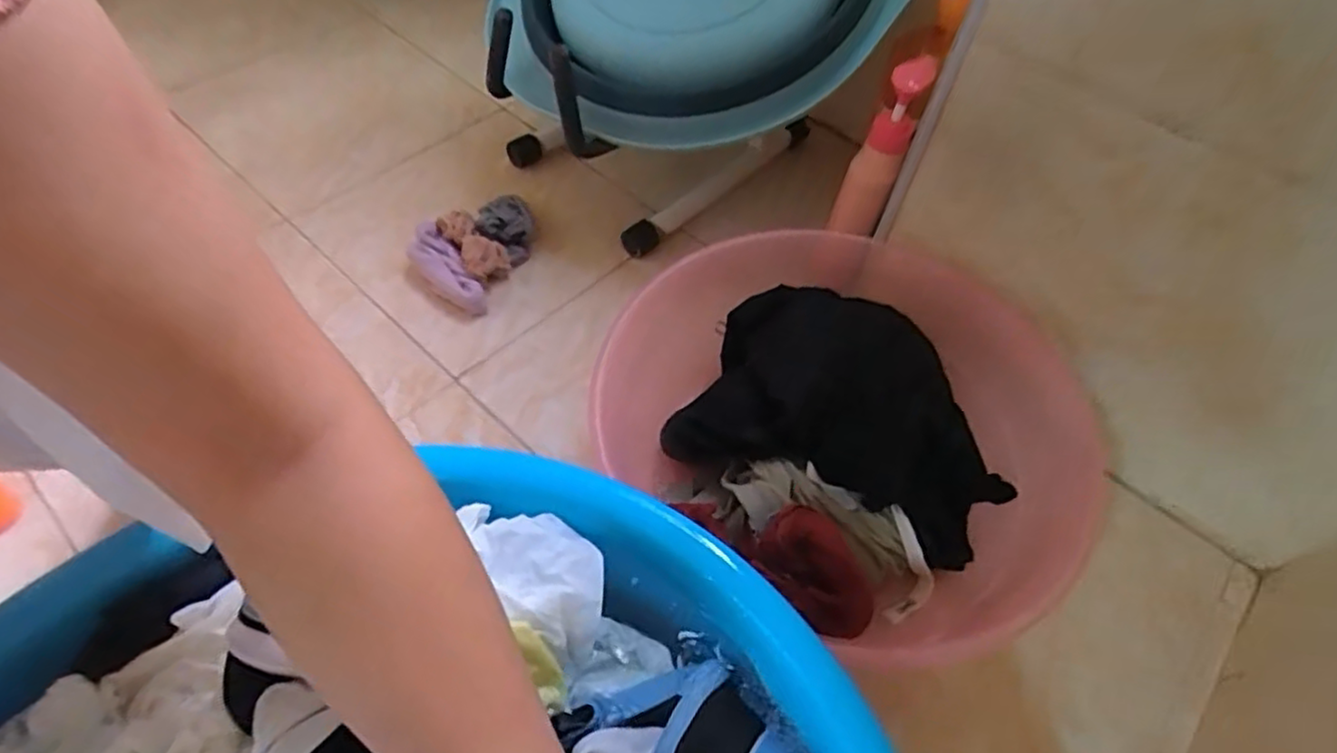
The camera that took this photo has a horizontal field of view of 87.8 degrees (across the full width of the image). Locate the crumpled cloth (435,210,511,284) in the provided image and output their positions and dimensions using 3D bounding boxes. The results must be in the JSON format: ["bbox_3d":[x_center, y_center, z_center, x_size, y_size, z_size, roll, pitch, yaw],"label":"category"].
[{"bbox_3d":[-0.201,-0.127,0.701,0.079,0.057,0.049,34,59,19],"label":"crumpled cloth"}]

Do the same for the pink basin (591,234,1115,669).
[{"bbox_3d":[0.141,0.021,0.560,0.328,0.118,0.340,2,54,-3],"label":"pink basin"}]

